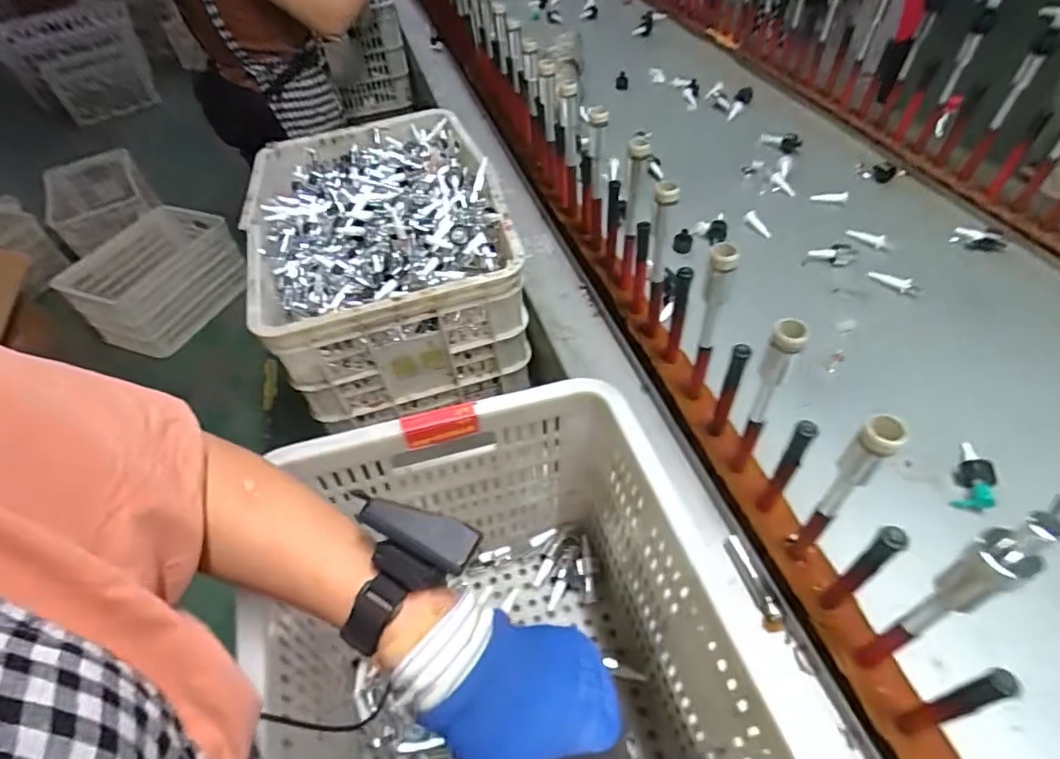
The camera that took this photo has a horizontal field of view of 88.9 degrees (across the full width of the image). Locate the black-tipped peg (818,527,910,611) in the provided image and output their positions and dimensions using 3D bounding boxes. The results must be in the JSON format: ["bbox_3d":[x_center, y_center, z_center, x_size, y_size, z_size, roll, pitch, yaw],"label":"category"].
[{"bbox_3d":[0.269,0.155,0.438,0.017,0.142,0.017,-25,52,-17],"label":"black-tipped peg"}]

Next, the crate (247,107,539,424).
[{"bbox_3d":[-0.237,-0.221,0.888,0.368,0.200,0.499,-15,50,-9],"label":"crate"}]

